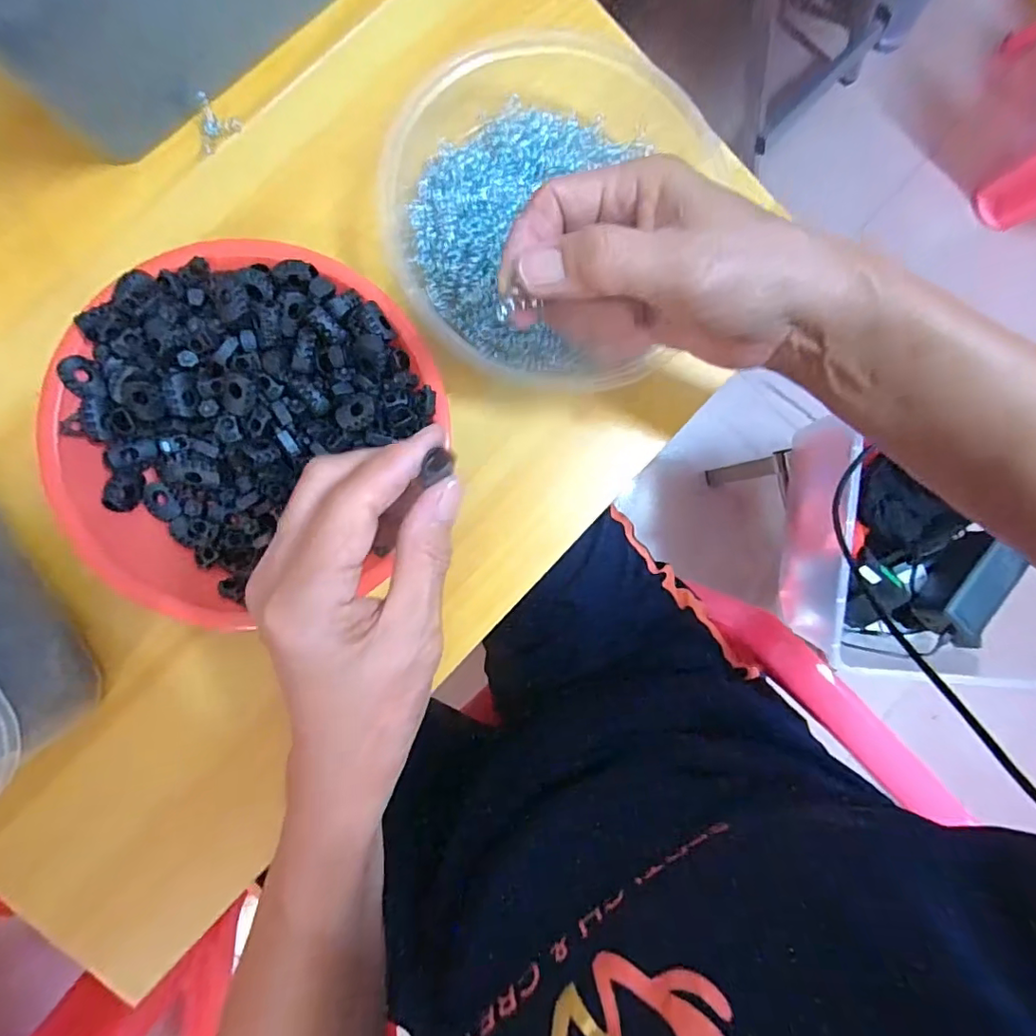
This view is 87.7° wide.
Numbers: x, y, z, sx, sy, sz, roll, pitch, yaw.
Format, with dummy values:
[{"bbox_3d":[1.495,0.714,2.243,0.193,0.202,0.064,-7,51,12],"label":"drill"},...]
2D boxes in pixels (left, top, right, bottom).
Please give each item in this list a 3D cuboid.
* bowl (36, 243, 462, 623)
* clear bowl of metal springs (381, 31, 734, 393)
[{"bbox_3d":[-0.140,-0.046,0.281,0.181,0.042,0.189,0,89,-7],"label":"bowl"},{"bbox_3d":[0.020,-0.179,0.308,0.179,0.044,0.194,0,89,-7],"label":"clear bowl of metal springs"}]

